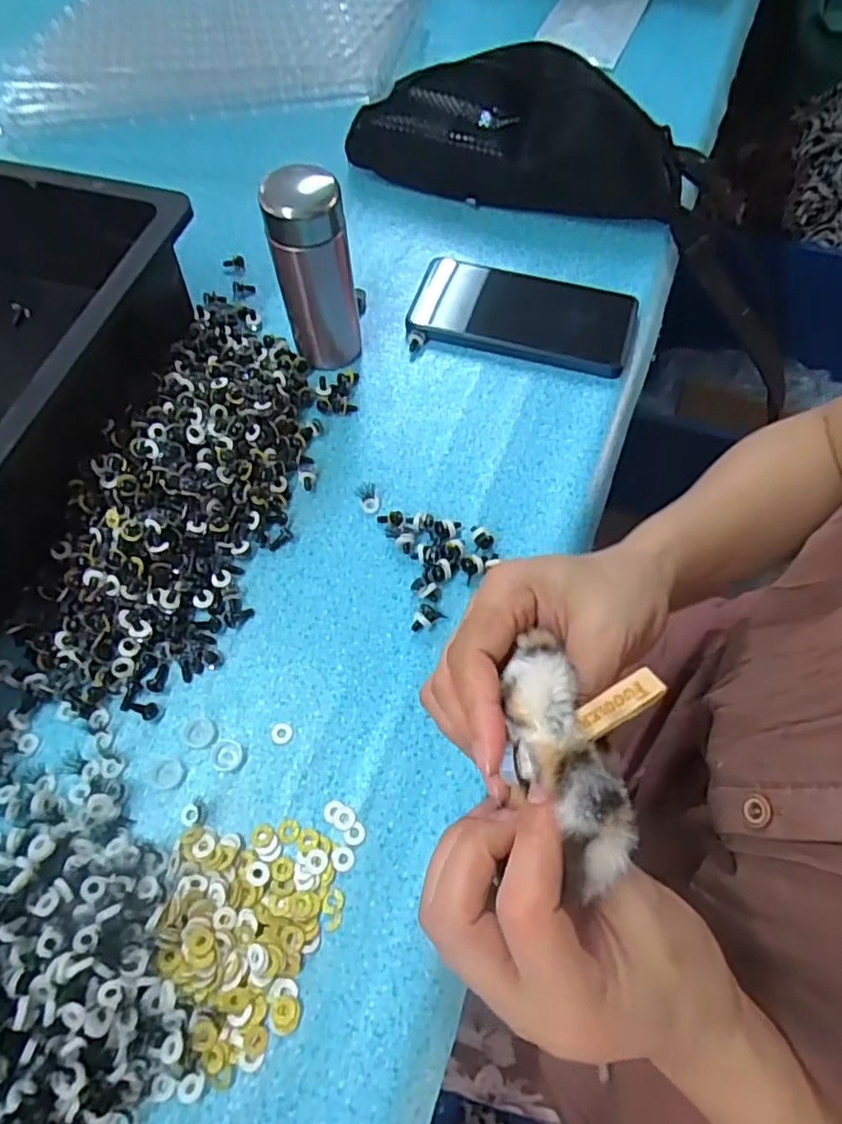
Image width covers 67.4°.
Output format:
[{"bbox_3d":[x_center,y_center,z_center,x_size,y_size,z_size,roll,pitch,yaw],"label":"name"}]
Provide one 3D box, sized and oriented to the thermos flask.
[{"bbox_3d":[-0.072,-0.194,0.425,0.049,0.121,0.051,-11,65,-6],"label":"thermos flask"}]

